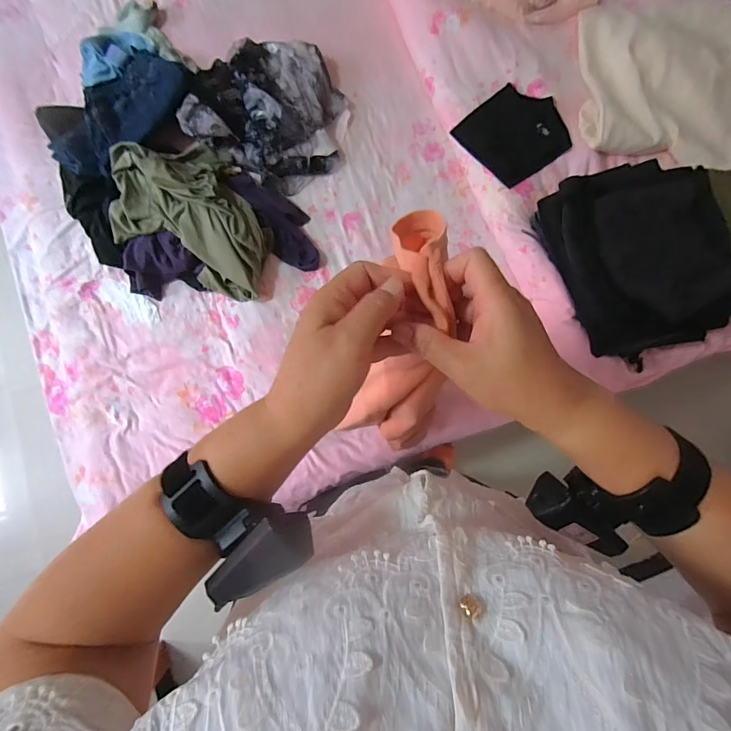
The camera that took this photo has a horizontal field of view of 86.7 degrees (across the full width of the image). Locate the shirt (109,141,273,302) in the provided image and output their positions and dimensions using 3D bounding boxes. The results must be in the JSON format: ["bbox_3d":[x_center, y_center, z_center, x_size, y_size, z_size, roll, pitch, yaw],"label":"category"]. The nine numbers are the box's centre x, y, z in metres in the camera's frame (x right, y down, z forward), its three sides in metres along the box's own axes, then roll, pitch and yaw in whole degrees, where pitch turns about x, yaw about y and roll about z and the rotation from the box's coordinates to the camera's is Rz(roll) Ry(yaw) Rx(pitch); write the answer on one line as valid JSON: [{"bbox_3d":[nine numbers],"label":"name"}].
[{"bbox_3d":[-0.352,-0.291,0.792,0.271,0.102,0.363,-34,85,-9],"label":"shirt"}]

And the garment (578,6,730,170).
[{"bbox_3d":[0.705,-0.648,0.874,0.430,0.047,0.378,6,80,-3],"label":"garment"}]

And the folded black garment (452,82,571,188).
[{"bbox_3d":[0.336,-0.522,0.881,0.200,0.048,0.208,-42,86,-10],"label":"folded black garment"}]

